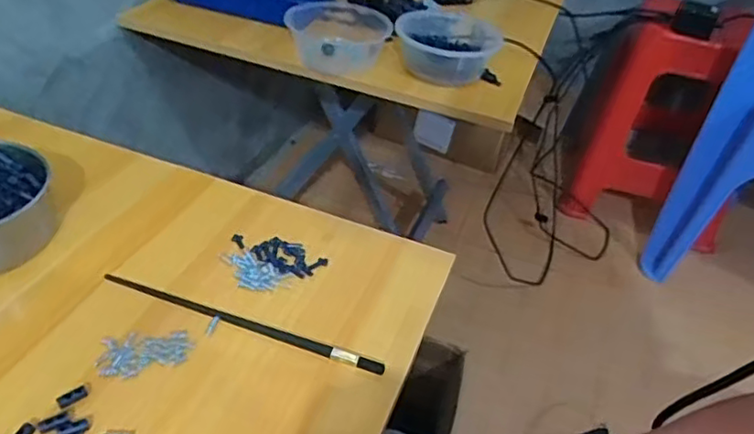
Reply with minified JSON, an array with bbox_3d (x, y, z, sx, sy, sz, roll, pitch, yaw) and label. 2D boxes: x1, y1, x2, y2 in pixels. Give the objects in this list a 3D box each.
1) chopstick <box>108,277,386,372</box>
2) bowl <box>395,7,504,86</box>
[{"bbox_3d":[-0.103,0.077,0.470,0.226,0.004,0.010,16,38,11],"label":"chopstick"},{"bbox_3d":[0.091,-0.224,0.822,0.132,0.063,0.145,5,37,-4],"label":"bowl"}]

